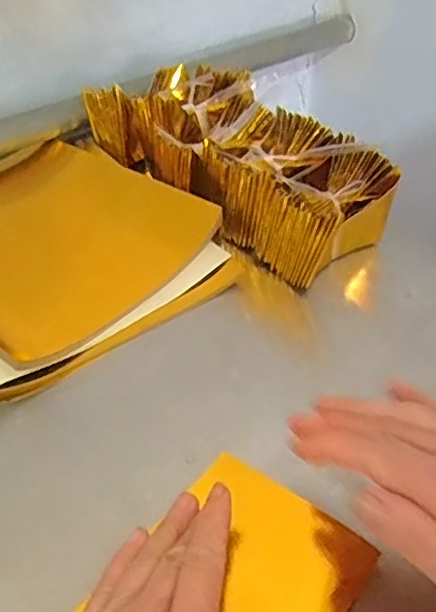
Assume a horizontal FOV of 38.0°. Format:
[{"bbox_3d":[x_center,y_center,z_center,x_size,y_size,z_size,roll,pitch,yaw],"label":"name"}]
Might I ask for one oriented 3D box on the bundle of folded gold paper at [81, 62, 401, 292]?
[{"bbox_3d":[0.008,-0.133,0.563,0.114,0.075,0.295,-30,51,-27],"label":"bundle of folded gold paper"}]

